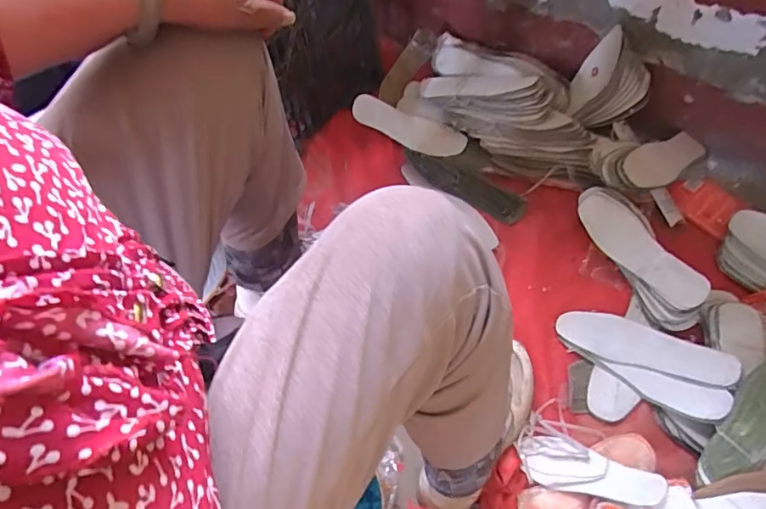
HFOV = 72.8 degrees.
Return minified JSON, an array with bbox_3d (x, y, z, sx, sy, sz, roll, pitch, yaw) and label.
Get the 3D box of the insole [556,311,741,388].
[{"bbox_3d":[0.361,0.126,0.724,0.221,0.015,0.065,15,63,30],"label":"insole"}]

